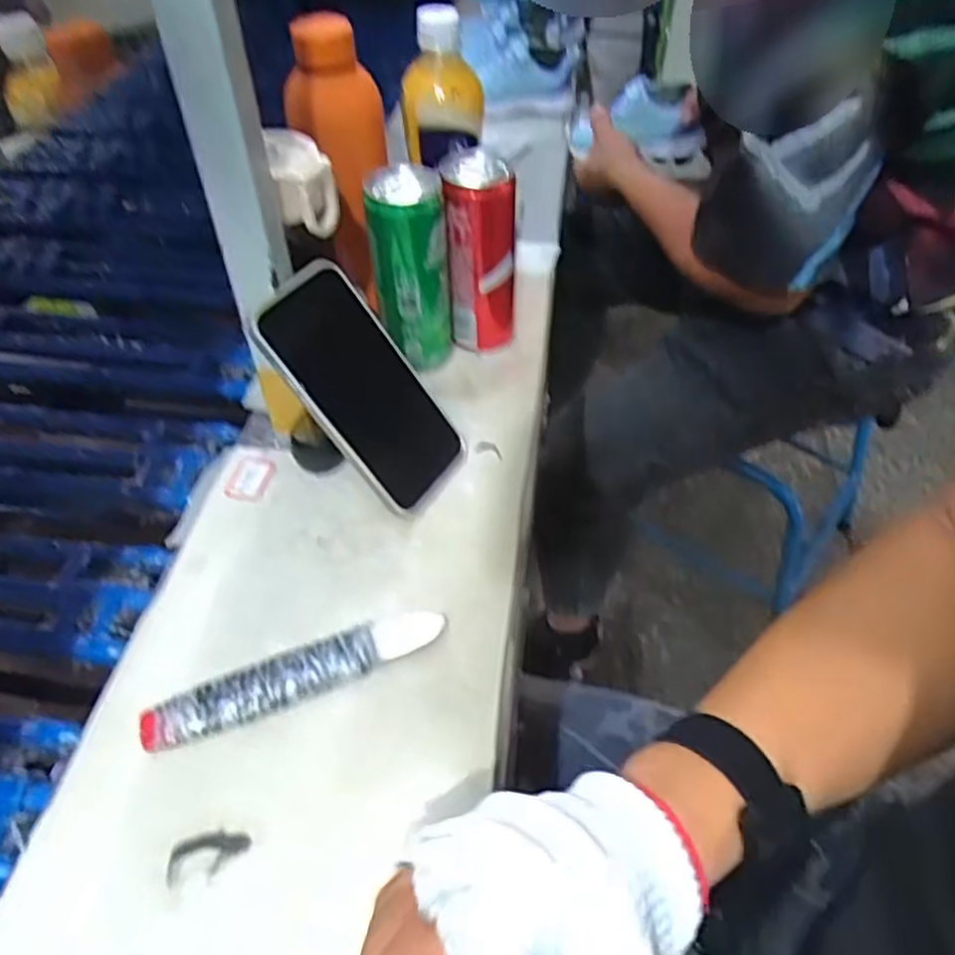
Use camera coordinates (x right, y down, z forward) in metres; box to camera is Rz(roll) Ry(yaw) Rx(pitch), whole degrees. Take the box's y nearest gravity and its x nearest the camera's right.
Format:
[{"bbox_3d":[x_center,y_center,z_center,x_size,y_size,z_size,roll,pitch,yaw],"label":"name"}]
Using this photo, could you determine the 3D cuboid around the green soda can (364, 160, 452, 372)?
[{"bbox_3d":[-0.050,-0.156,0.561,0.054,0.150,0.053,-1,47,1],"label":"green soda can"}]

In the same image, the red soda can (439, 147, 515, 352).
[{"bbox_3d":[0.004,-0.177,0.581,0.050,0.146,0.064,0,47,2],"label":"red soda can"}]

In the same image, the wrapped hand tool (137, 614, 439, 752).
[{"bbox_3d":[-0.100,0.109,0.410,0.167,0.017,0.028,-19,49,-14],"label":"wrapped hand tool"}]

